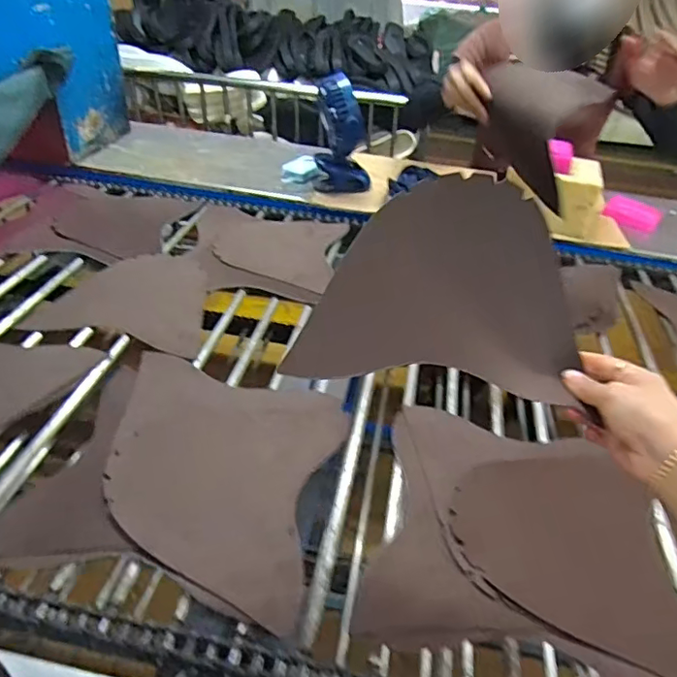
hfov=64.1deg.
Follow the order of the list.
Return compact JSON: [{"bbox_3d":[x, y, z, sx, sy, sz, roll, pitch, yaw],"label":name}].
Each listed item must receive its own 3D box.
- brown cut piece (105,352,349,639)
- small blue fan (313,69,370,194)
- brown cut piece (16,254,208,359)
[{"bbox_3d":[-0.140,0.135,0.593,0.263,0.016,0.296,10,39,5],"label":"brown cut piece"},{"bbox_3d":[0.014,-0.400,1.099,0.117,0.224,0.074,8,39,0],"label":"small blue fan"},{"bbox_3d":[-0.299,-0.065,0.831,0.243,0.007,0.225,8,40,7],"label":"brown cut piece"}]

